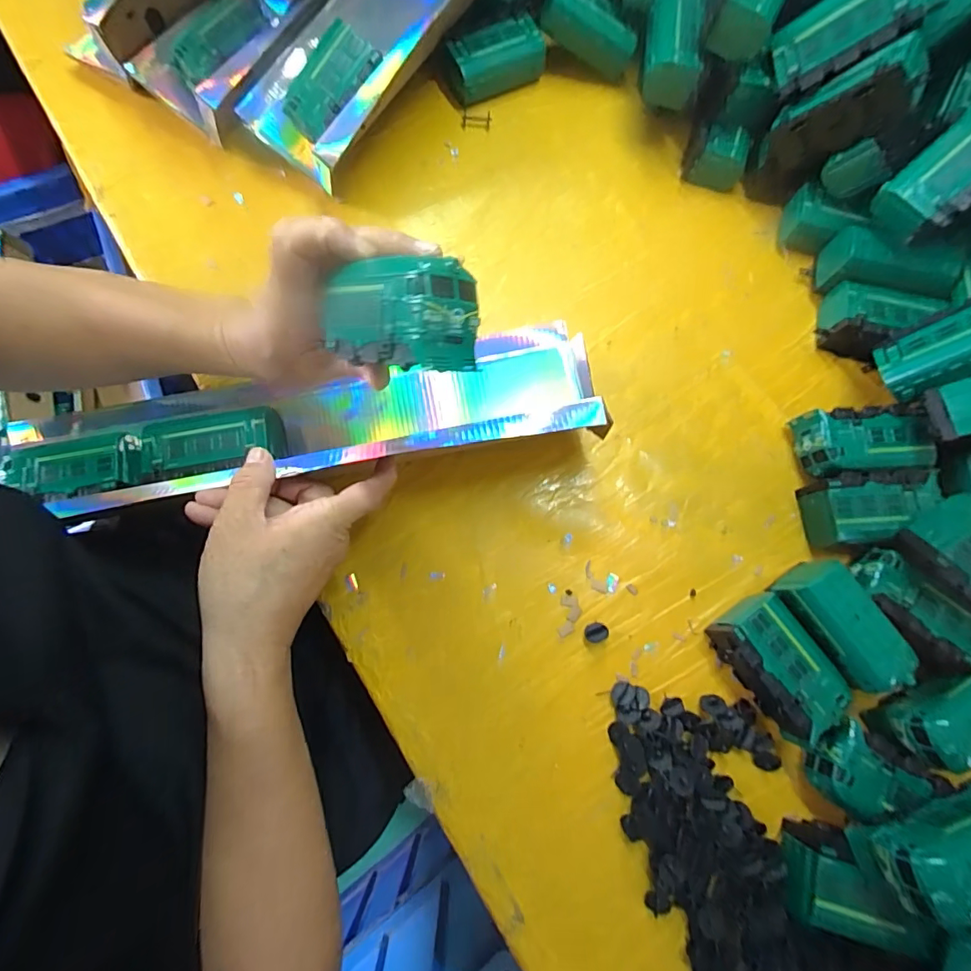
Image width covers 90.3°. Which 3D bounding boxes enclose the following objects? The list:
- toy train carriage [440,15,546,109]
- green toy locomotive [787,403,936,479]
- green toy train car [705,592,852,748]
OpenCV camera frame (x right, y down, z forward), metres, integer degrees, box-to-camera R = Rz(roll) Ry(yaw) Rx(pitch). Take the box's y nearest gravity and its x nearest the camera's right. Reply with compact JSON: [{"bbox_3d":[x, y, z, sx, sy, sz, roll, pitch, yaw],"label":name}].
[{"bbox_3d":[0.008,-0.428,0.491,0.107,0.042,0.047,-26,78,-8],"label":"toy train carriage"},{"bbox_3d":[0.313,-0.035,0.405,0.095,0.041,0.056,-3,76,-3],"label":"green toy locomotive"},{"bbox_3d":[0.215,0.133,0.354,0.055,0.040,0.096,-31,78,-9],"label":"green toy train car"}]

